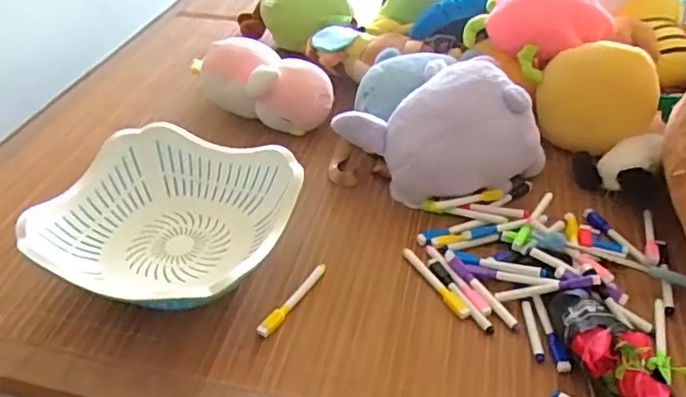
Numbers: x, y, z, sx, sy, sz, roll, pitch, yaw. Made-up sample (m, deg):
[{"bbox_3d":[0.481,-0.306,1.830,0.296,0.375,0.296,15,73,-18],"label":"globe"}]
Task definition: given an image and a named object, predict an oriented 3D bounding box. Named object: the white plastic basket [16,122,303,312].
[{"bbox_3d":[-0.193,0.031,0.684,0.263,0.092,0.254,9,42,12],"label":"white plastic basket"}]

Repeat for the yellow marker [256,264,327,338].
[{"bbox_3d":[-0.054,0.108,0.644,0.016,0.013,0.118,21,45,23],"label":"yellow marker"}]

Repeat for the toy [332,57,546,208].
[{"bbox_3d":[0.129,-0.091,0.780,0.240,0.143,0.166,-17,43,-17],"label":"toy"}]

